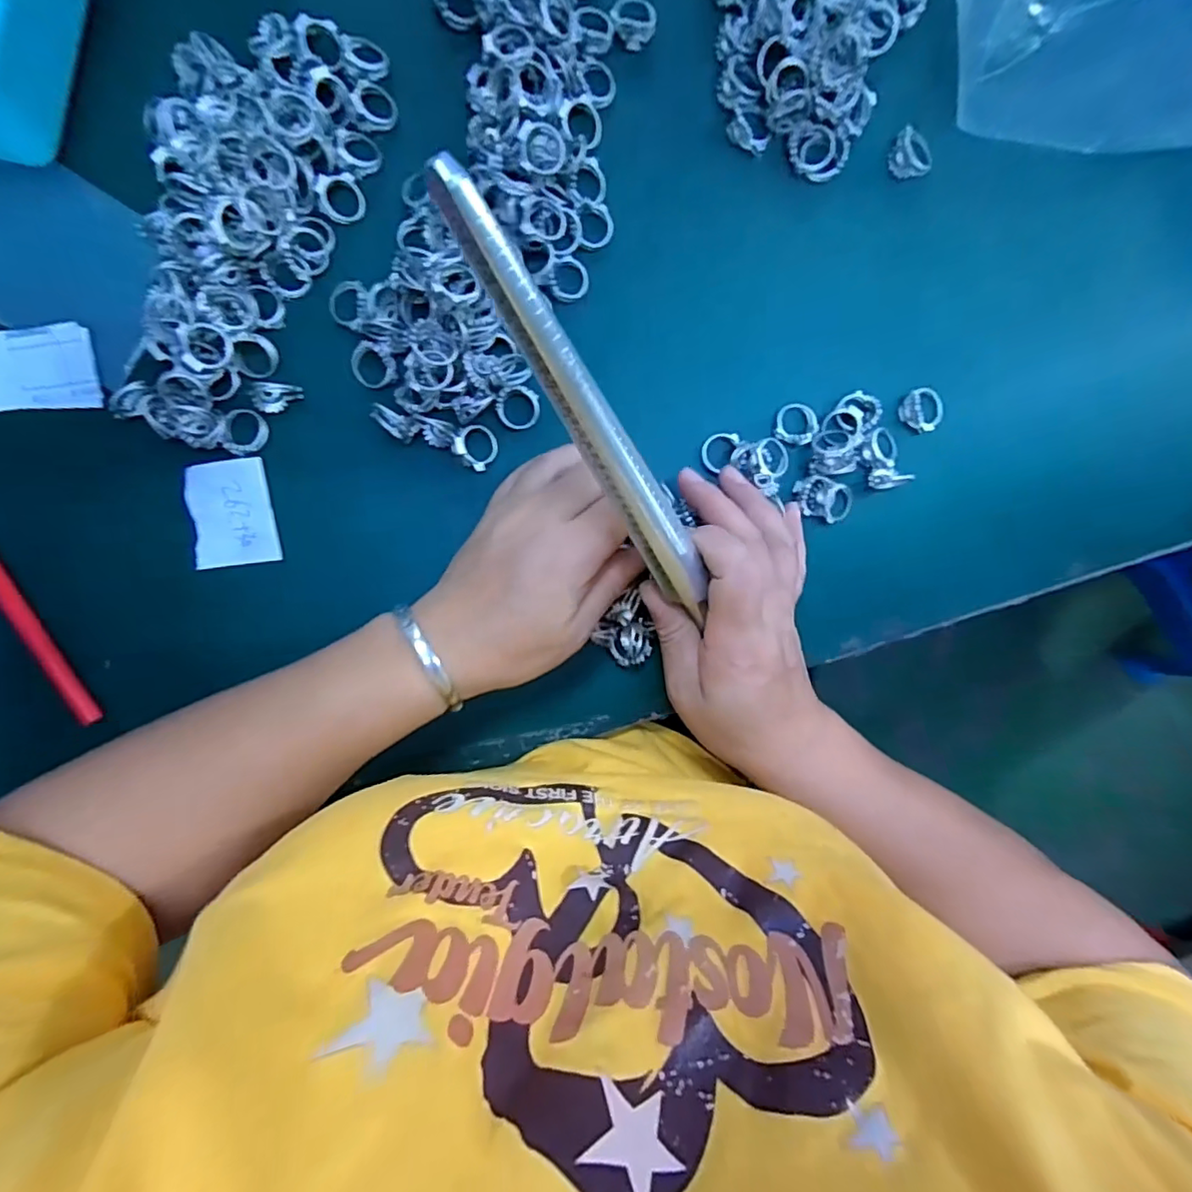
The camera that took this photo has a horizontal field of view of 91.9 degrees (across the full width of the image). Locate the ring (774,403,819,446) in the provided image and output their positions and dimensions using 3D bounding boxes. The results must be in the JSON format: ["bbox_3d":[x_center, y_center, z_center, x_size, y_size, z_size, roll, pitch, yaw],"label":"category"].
[{"bbox_3d":[0.111,-0.095,0.316,0.023,0.004,0.024,0,77,-1],"label":"ring"}]

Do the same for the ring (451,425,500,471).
[{"bbox_3d":[-0.062,-0.077,0.296,0.020,0.008,0.023,32,91,-8],"label":"ring"}]

